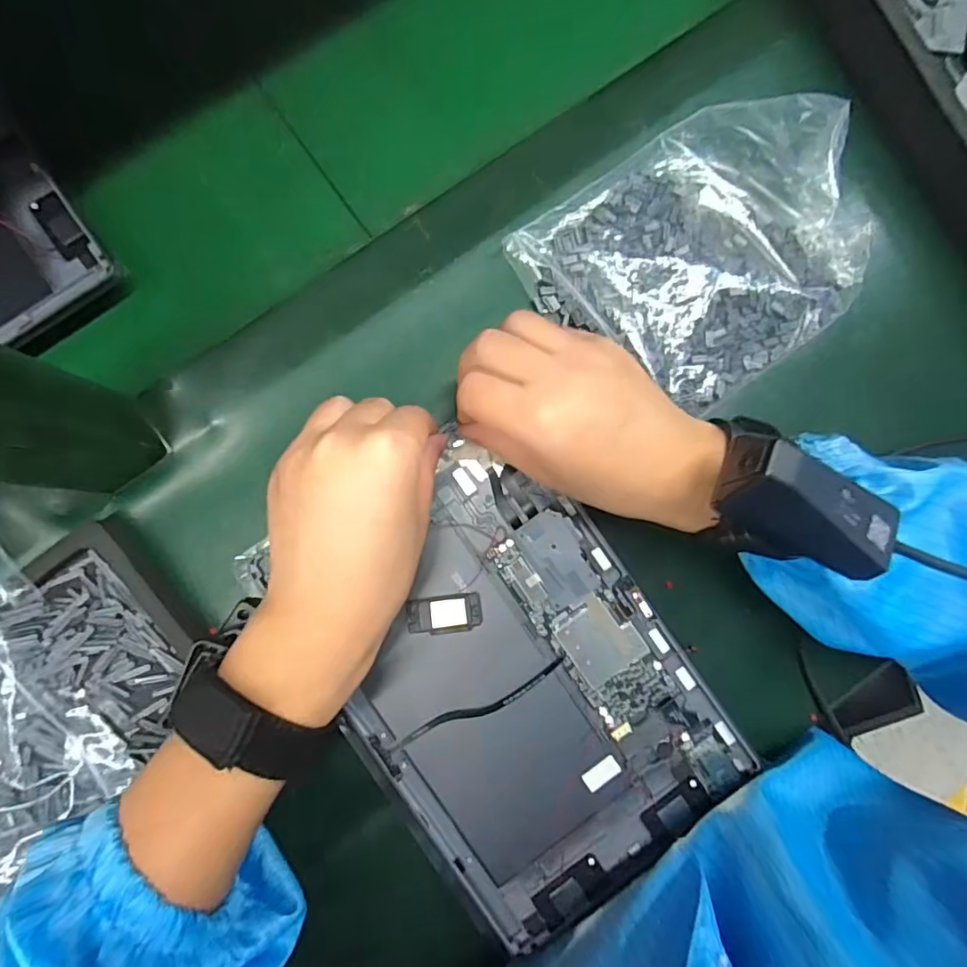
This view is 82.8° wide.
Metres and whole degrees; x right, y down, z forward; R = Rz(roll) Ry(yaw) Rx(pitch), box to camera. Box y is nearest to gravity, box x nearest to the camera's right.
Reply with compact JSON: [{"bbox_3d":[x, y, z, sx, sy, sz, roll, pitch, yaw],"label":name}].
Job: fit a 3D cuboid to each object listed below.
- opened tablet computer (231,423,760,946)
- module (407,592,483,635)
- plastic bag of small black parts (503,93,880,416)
[{"bbox_3d":[0.014,0.103,0.294,0.169,0.018,0.242,-37,89,-4],"label":"opened tablet computer"},{"bbox_3d":[-0.021,0.071,0.297,0.039,0.007,0.020,-7,86,-1],"label":"module"},{"bbox_3d":[0.134,-0.136,0.322,0.184,0.034,0.151,-36,87,-3],"label":"plastic bag of small black parts"}]

